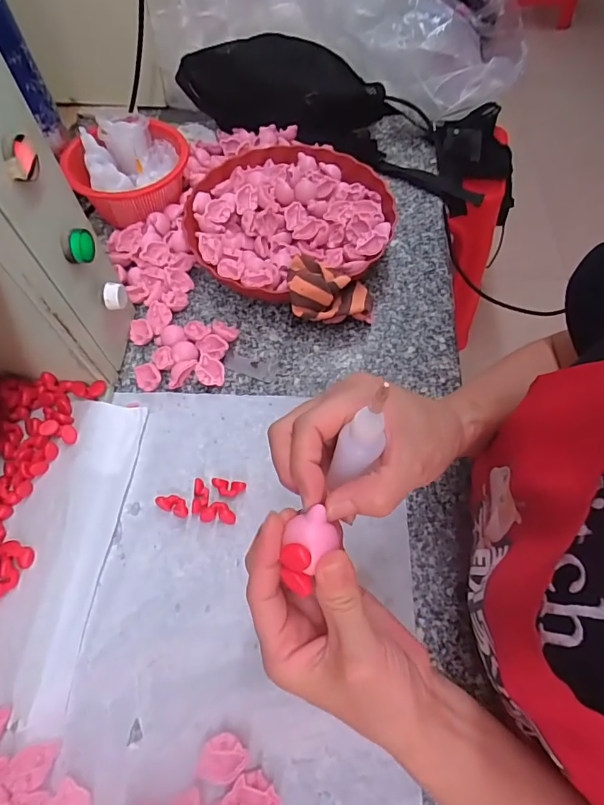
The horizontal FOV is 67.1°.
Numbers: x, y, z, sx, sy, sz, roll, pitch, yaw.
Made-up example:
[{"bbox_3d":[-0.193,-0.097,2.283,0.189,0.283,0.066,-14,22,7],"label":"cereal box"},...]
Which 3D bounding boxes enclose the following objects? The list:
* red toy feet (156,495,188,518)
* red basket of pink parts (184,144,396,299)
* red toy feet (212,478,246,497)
[{"bbox_3d":[-0.117,0.092,0.415,0.030,0.006,0.015,20,64,11],"label":"red toy feet"},{"bbox_3d":[-0.012,-0.220,0.553,0.238,0.048,0.222,0,62,0],"label":"red basket of pink parts"},{"bbox_3d":[-0.068,0.078,0.420,0.031,0.006,0.013,9,62,5],"label":"red toy feet"}]

